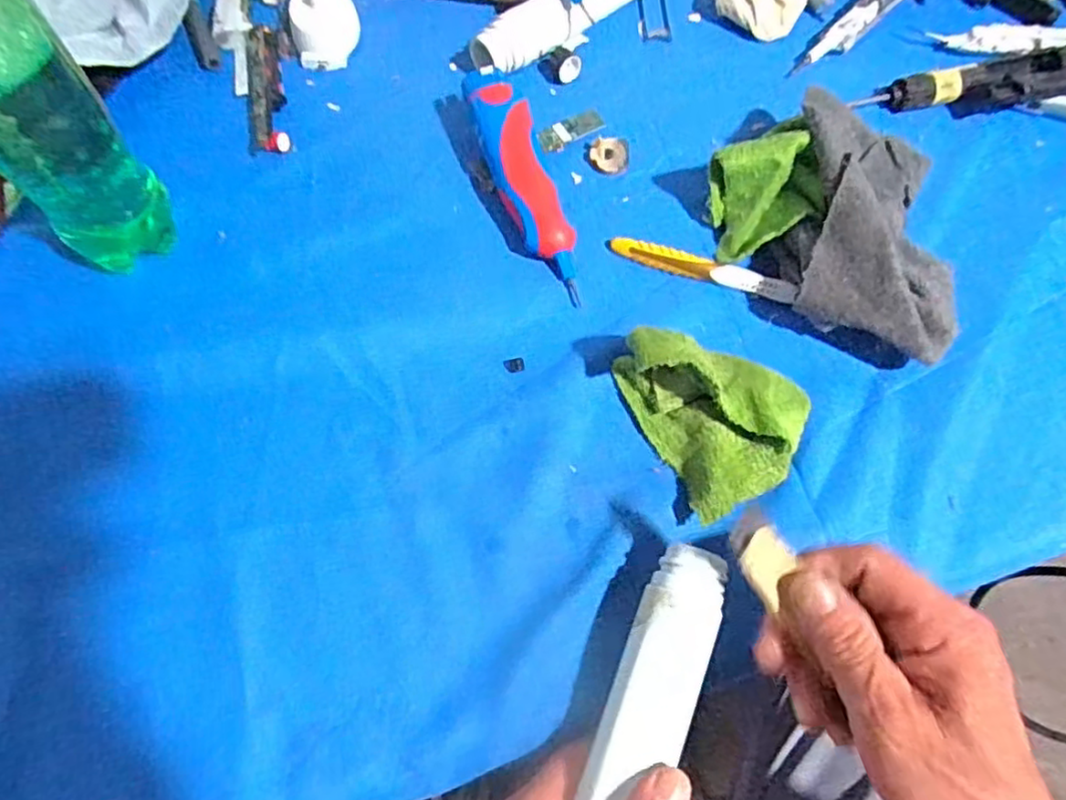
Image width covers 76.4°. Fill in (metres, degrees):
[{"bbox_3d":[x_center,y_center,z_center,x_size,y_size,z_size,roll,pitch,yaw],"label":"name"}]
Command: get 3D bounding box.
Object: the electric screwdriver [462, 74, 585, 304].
[{"bbox_3d":[-0.005,-0.130,0.404,0.033,0.027,0.151,-16,67,-8],"label":"electric screwdriver"}]

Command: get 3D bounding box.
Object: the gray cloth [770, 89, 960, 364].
[{"bbox_3d":[0.190,-0.097,0.382,0.096,0.048,0.150,11,68,4],"label":"gray cloth"}]

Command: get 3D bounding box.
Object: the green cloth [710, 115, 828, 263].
[{"bbox_3d":[0.135,-0.120,0.394,0.060,0.048,0.054,-18,69,-7],"label":"green cloth"}]

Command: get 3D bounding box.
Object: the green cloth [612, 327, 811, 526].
[{"bbox_3d":[0.097,0.002,0.344,0.076,0.042,0.097,-23,70,-9],"label":"green cloth"}]

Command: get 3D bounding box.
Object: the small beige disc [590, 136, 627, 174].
[{"bbox_3d":[0.048,-0.157,0.433,0.023,0.005,0.023,1,65,-1],"label":"small beige disc"}]

